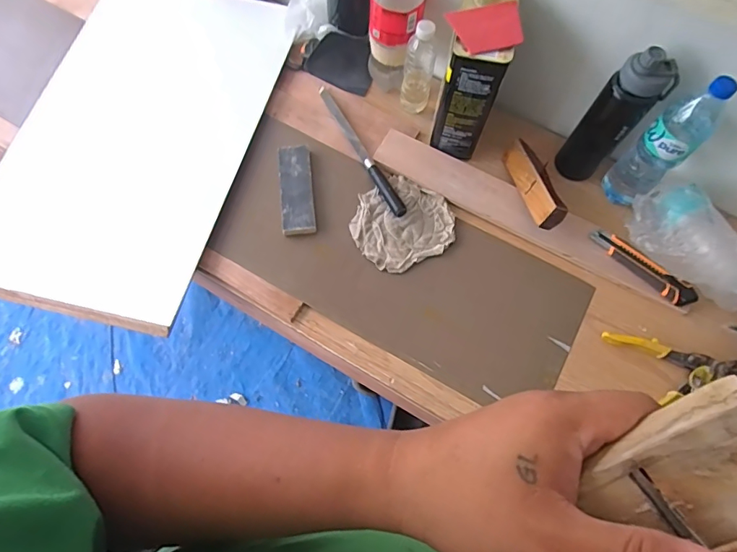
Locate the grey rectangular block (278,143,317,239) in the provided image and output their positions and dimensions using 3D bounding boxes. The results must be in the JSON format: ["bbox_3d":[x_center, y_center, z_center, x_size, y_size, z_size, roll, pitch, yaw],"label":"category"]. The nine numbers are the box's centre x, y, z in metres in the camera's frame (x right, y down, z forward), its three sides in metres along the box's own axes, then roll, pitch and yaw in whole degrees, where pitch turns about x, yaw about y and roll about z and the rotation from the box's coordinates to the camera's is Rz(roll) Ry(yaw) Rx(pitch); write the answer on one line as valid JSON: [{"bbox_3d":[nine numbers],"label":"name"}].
[{"bbox_3d":[-0.129,-0.158,0.830,0.058,0.022,0.175,-6,69,-3],"label":"grey rectangular block"}]

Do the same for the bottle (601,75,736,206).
[{"bbox_3d":[0.476,-0.205,0.749,0.064,0.269,0.076,-40,75,-15],"label":"bottle"}]

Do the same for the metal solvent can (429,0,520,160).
[{"bbox_3d":[0.179,-0.352,0.786,0.089,0.253,0.164,12,69,3],"label":"metal solvent can"}]

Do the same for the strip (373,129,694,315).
[{"bbox_3d":[0.280,-0.115,0.833,0.574,0.013,0.080,28,83,8],"label":"strip"}]

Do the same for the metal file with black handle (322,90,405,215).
[{"bbox_3d":[-0.019,-0.241,0.872,0.023,0.016,0.322,-27,72,-11],"label":"metal file with black handle"}]

